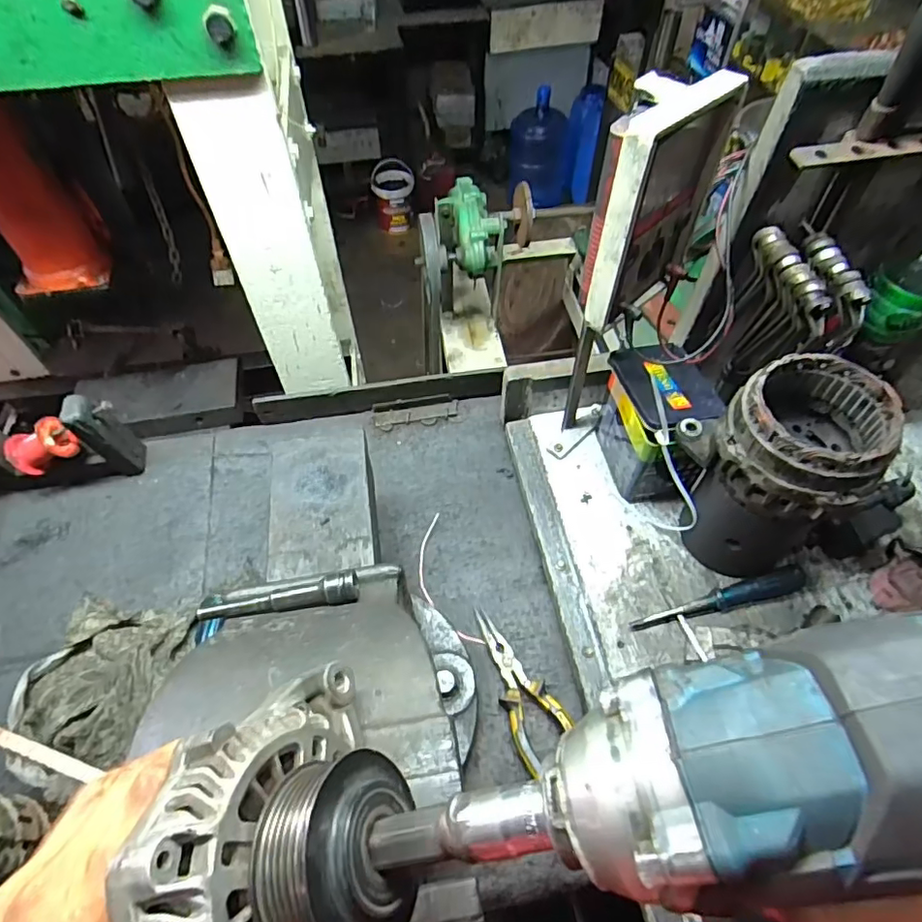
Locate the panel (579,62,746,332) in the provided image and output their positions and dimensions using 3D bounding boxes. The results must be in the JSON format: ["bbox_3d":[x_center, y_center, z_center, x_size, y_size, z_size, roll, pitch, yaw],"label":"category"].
[{"bbox_3d":[0.156,-0.217,0.460,0.133,0.169,0.052,-39,64,-24],"label":"panel"}]

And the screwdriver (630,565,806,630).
[{"bbox_3d":[0.280,0.151,0.585,0.196,0.027,0.024,-14,56,-10],"label":"screwdriver"}]

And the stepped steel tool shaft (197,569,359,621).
[{"bbox_3d":[-0.144,0.109,0.431,0.124,0.020,0.020,-8,56,-5],"label":"stepped steel tool shaft"}]

